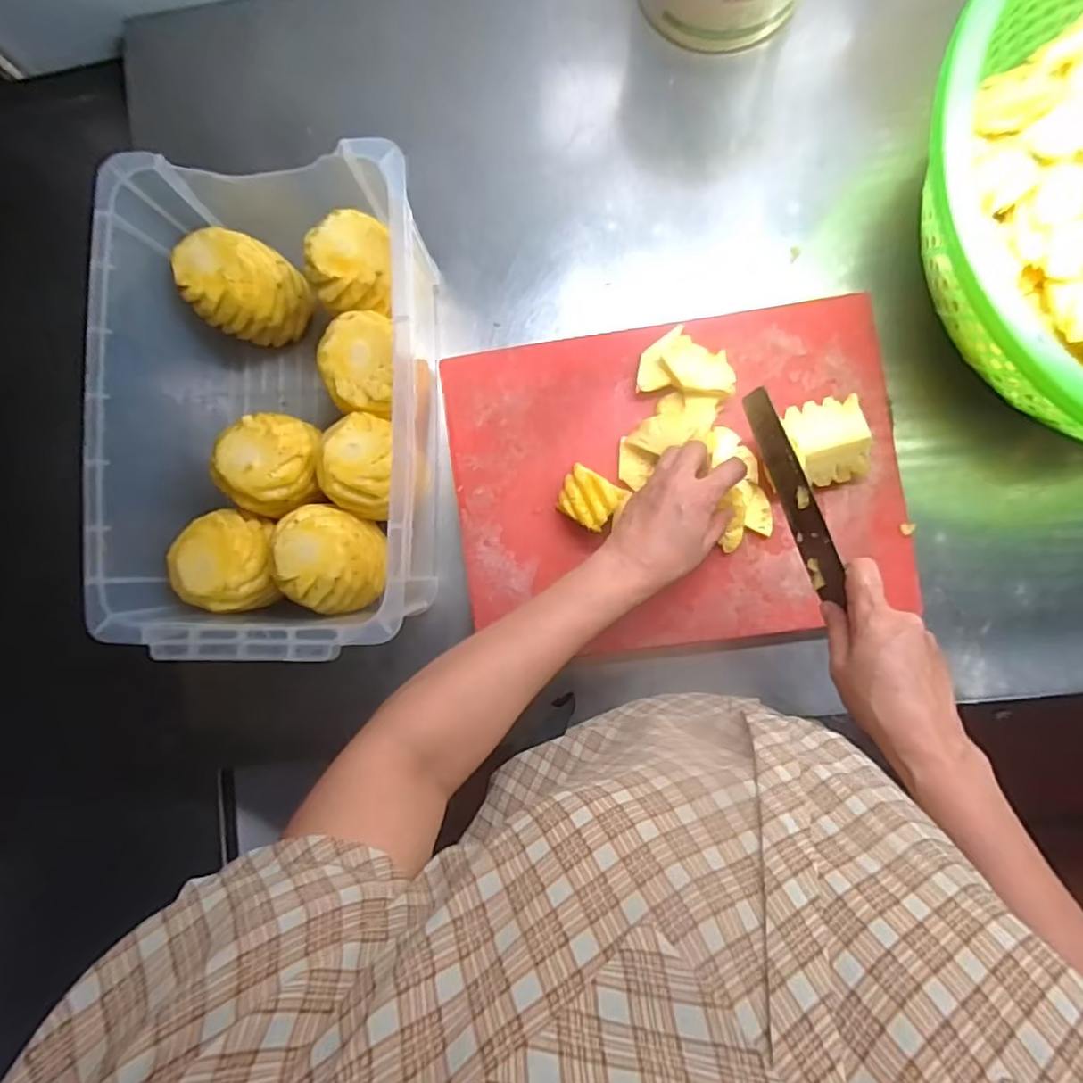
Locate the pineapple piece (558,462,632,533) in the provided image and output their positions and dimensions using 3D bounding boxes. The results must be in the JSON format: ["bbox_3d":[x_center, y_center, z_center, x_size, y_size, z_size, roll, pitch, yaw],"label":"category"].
[{"bbox_3d":[0.043,-0.038,0.550,0.055,0.042,0.045,31,90,6],"label":"pineapple piece"}]

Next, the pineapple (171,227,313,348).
[{"bbox_3d":[-0.272,-0.231,0.559,0.070,0.103,0.078,20,89,6],"label":"pineapple"}]

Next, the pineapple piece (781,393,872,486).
[{"bbox_3d":[0.252,-0.088,0.538,0.062,0.039,0.071,-15,86,4],"label":"pineapple piece"}]

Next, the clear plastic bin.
[{"bbox_3d":[-0.217,-0.104,0.525,0.248,0.151,0.384,0,87,5],"label":"clear plastic bin"}]

